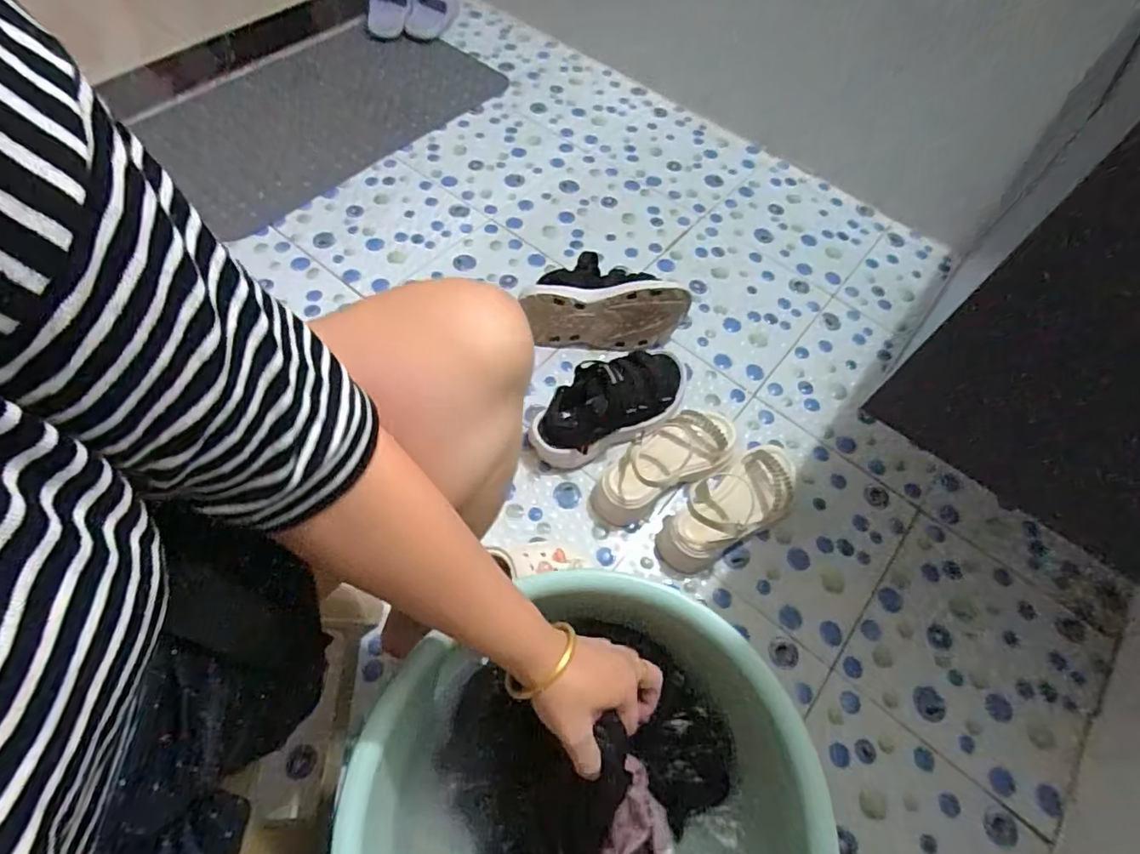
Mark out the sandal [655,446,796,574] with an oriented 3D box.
[{"bbox_3d":[0.231,0.103,0.807,0.254,0.100,0.102,-27,65,-19],"label":"sandal"}]

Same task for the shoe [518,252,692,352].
[{"bbox_3d":[0.057,-0.214,0.975,0.275,0.124,0.142,4,59,-2],"label":"shoe"}]

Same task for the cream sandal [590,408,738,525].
[{"bbox_3d":[0.143,0.043,0.848,0.256,0.091,0.107,-28,65,-19],"label":"cream sandal"}]

